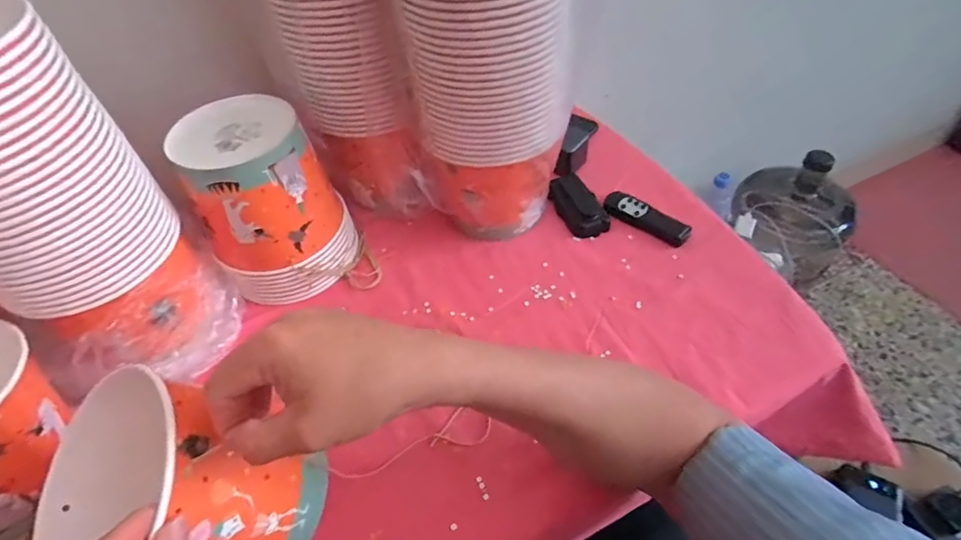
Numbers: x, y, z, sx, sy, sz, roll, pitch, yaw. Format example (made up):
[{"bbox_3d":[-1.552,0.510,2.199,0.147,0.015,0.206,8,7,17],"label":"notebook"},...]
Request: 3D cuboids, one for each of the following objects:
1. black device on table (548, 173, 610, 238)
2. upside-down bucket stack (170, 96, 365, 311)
[{"bbox_3d":[0.130,-0.086,0.660,0.056,0.027,0.096,-18,52,-11],"label":"black device on table"},{"bbox_3d":[-0.233,-0.075,0.560,0.151,0.181,0.134,-30,56,-19],"label":"upside-down bucket stack"}]

